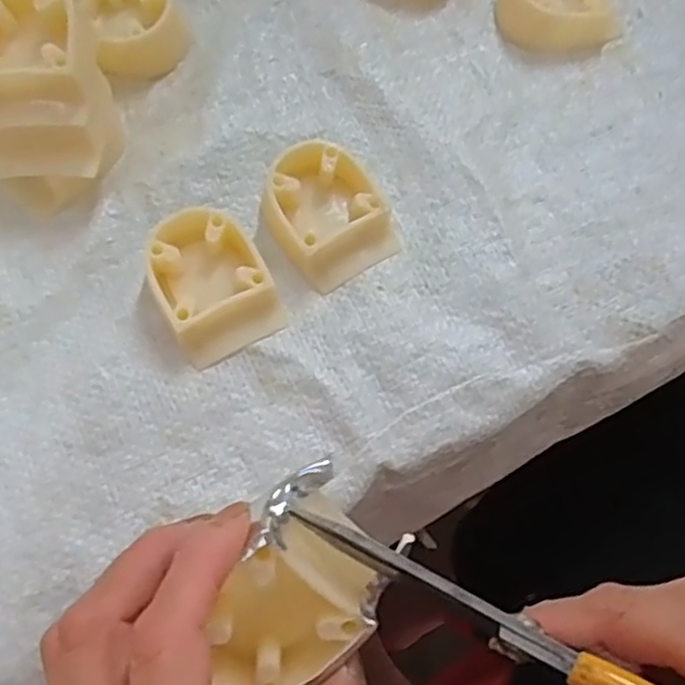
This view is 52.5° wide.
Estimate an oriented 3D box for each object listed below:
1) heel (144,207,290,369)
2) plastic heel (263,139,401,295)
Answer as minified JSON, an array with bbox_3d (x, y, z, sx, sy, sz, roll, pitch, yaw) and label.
[{"bbox_3d":[-0.055,-0.025,0.291,0.045,0.022,0.057,-28,73,-12],"label":"heel"},{"bbox_3d":[-0.007,-0.058,0.306,0.049,0.020,0.056,-29,73,-12],"label":"plastic heel"}]

